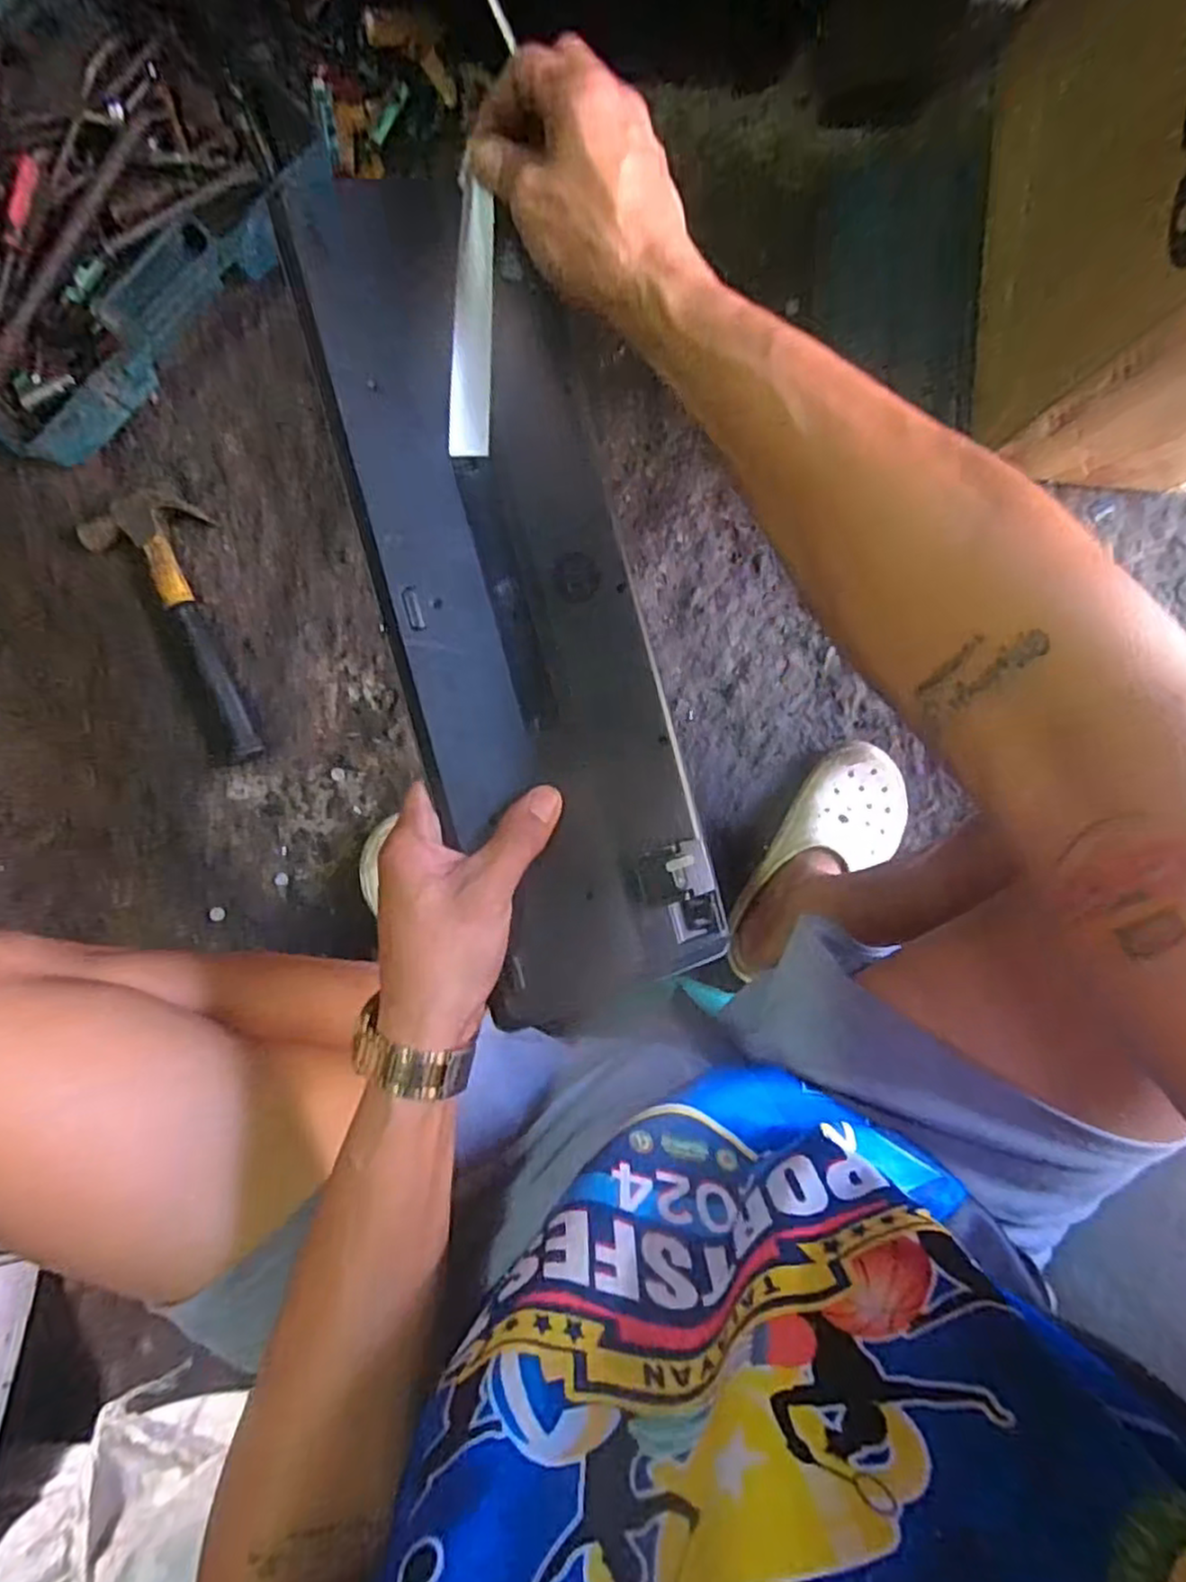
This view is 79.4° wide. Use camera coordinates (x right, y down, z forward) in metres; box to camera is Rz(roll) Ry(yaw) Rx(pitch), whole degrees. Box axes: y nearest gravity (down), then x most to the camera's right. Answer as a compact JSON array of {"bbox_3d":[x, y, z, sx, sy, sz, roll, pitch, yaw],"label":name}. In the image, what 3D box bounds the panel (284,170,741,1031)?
[{"bbox_3d":[-0.037,-0.093,0.364,0.131,0.037,0.399,-18,95,-1],"label":"panel"}]

